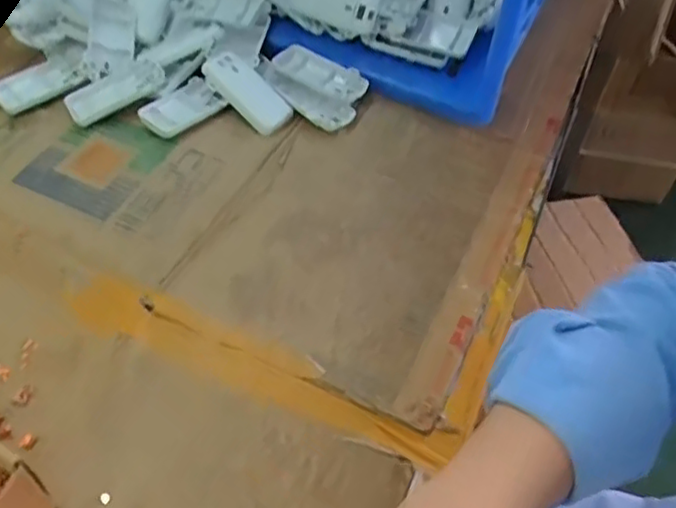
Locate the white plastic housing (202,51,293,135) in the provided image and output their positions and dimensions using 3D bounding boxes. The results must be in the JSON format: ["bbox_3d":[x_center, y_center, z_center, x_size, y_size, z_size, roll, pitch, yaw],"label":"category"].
[{"bbox_3d":[-0.089,-0.157,0.646,0.096,0.019,0.038,43,57,1],"label":"white plastic housing"}]

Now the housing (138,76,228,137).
[{"bbox_3d":[-0.148,-0.138,0.635,0.073,0.019,0.048,-36,61,-27],"label":"housing"}]

